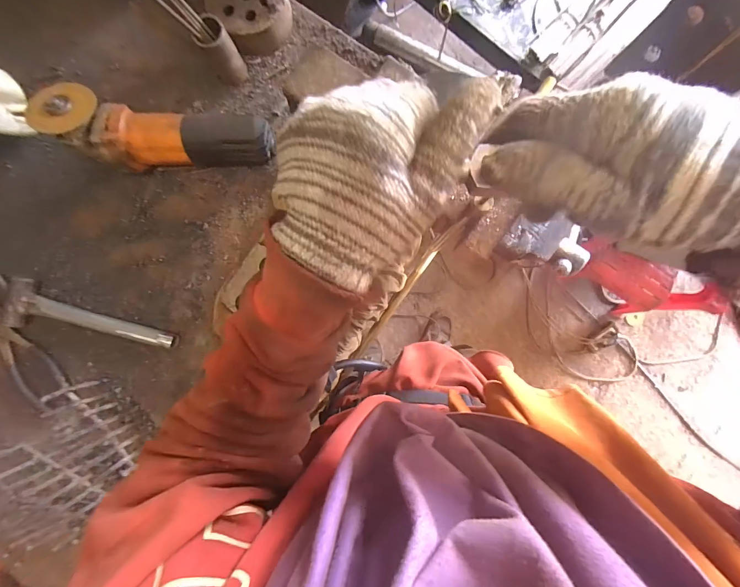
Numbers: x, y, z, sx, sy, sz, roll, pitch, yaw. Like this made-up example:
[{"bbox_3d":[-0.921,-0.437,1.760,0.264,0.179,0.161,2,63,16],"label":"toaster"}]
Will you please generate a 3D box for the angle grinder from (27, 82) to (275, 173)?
[{"bbox_3d":[-0.298,-0.217,0.452,0.248,0.074,0.083,-2,91,-20],"label":"angle grinder"}]

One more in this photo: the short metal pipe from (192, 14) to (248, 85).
[{"bbox_3d":[-0.205,-0.330,0.462,0.042,0.083,0.044,0,90,0],"label":"short metal pipe"}]

